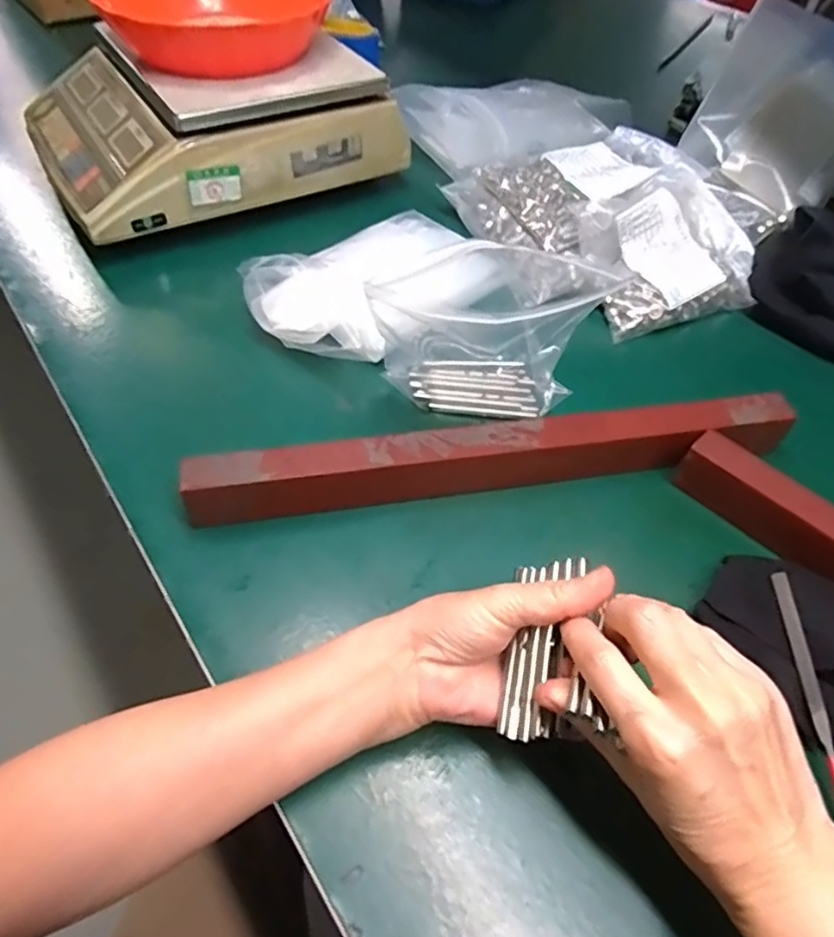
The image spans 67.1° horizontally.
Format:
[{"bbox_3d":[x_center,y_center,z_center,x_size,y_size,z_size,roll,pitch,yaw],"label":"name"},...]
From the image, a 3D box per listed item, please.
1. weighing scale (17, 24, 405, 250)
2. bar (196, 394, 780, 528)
[{"bbox_3d":[-0.211,-0.366,0.650,0.310,0.092,0.310,-27,57,-21],"label":"weighing scale"},{"bbox_3d":[0.056,-0.010,0.395,0.384,0.032,0.034,-7,52,-8],"label":"bar"}]

